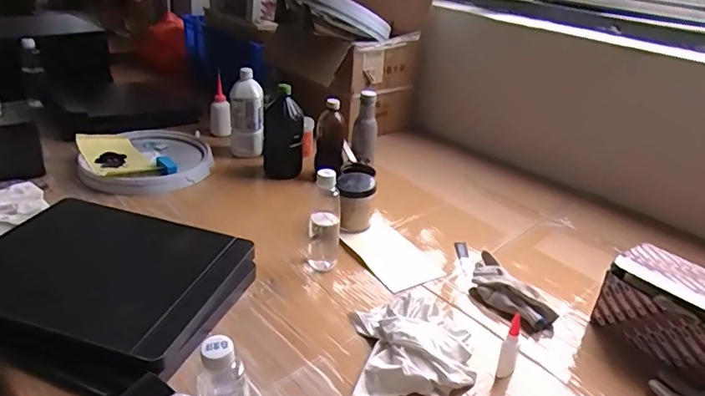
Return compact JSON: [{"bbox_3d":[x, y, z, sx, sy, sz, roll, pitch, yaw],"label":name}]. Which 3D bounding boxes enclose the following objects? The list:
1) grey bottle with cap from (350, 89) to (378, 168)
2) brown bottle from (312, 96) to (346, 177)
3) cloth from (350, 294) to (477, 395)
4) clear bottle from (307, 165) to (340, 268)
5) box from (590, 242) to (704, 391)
[{"bbox_3d":[0.028,-0.180,1.319,0.067,0.187,0.060,-11,21,-42],"label":"grey bottle with cap"},{"bbox_3d":[-0.056,-0.149,1.265,0.072,0.199,0.073,3,27,-3],"label":"brown bottle"},{"bbox_3d":[0.094,0.219,0.775,0.189,0.055,0.205,5,27,0],"label":"cloth"},{"bbox_3d":[-0.049,0.044,0.917,0.054,0.196,0.049,3,27,-3],"label":"clear bottle"},{"bbox_3d":[0.538,0.181,0.815,0.245,0.120,0.153,27,34,36],"label":"box"}]

